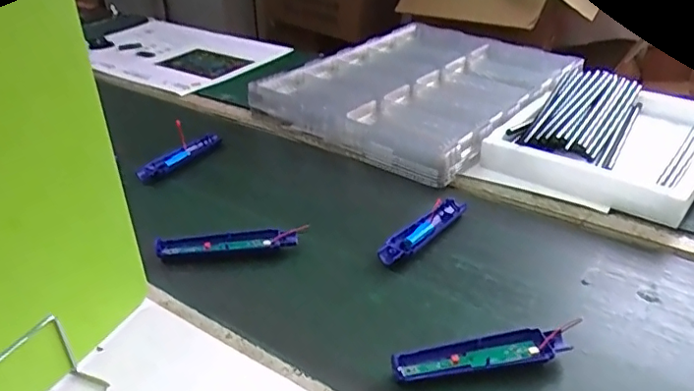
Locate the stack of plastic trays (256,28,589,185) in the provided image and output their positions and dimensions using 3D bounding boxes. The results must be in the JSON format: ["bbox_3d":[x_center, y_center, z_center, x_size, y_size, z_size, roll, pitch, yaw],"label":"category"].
[{"bbox_3d":[0.170,-0.230,1.108,0.441,0.058,0.643,25,40,36],"label":"stack of plastic trays"}]

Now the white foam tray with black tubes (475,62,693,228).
[{"bbox_3d":[0.434,-0.096,0.888,0.294,0.062,0.386,23,39,34],"label":"white foam tray with black tubes"}]

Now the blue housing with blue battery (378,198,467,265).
[{"bbox_3d":[0.098,0.045,0.712,0.031,0.016,0.170,23,39,34],"label":"blue housing with blue battery"}]

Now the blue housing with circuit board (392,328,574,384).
[{"bbox_3d":[0.127,0.153,0.531,0.167,0.020,0.034,-5,32,-6],"label":"blue housing with circuit board"}]

